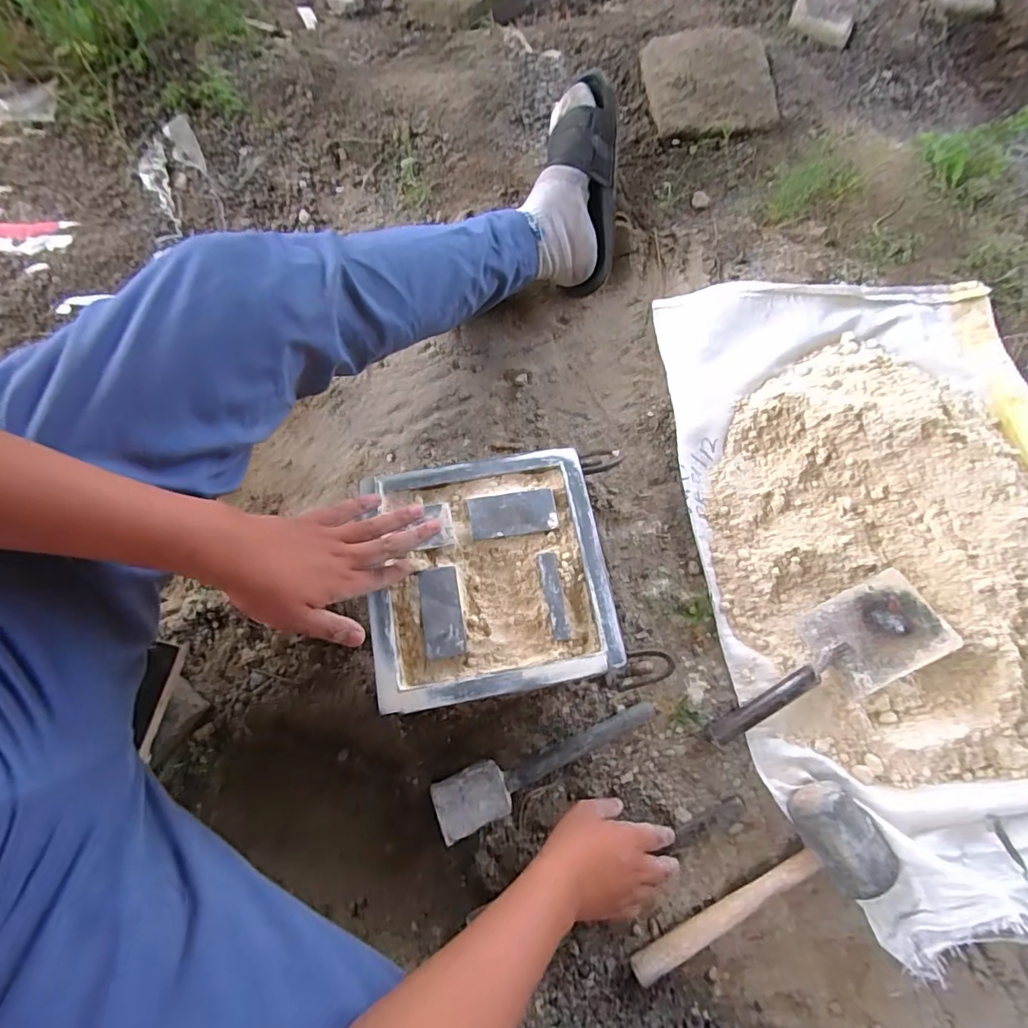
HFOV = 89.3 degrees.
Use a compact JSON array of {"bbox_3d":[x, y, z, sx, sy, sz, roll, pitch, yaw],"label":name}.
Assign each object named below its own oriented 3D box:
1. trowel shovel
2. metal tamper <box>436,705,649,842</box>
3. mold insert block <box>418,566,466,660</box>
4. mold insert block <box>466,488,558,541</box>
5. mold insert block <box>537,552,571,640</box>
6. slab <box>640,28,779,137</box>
[{"bbox_3d":[0.356,0.186,0.599,0.272,0.079,0.108,-33,76,-12],"label":"trowel shovel"},{"bbox_3d":[0.040,0.273,0.580,0.260,0.049,0.057,-22,75,-8],"label":"metal tamper"},{"bbox_3d":[-0.073,0.097,0.519,0.038,0.009,0.088,-7,75,-8],"label":"mold insert block"},{"bbox_3d":[-0.001,-0.001,0.558,0.092,0.009,0.048,-8,75,-8],"label":"mold insert block"},{"bbox_3d":[0.041,0.083,0.531,0.017,0.014,0.089,-9,76,-9],"label":"mold insert block"},{"bbox_3d":[0.325,-0.723,0.876,0.202,0.058,0.204,-6,73,-4],"label":"slab"}]

